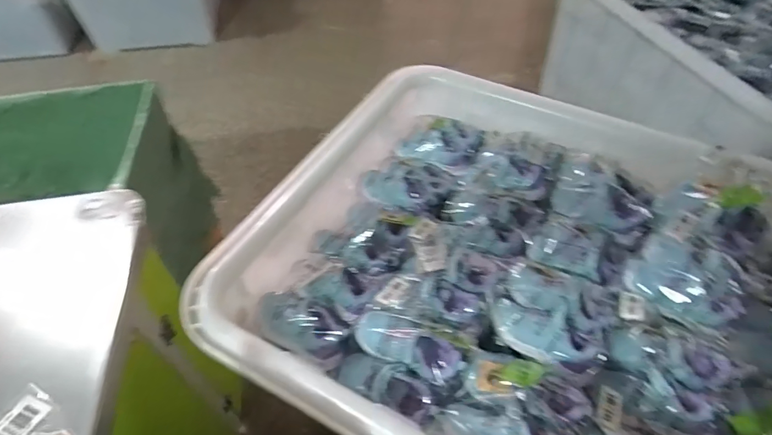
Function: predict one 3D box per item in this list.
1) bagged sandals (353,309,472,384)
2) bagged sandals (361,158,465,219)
[{"bbox_3d":[0.036,0.174,0.628,0.168,0.050,0.082,21,53,17],"label":"bagged sandals"},{"bbox_3d":[0.051,-0.061,0.863,0.191,0.055,0.138,-2,50,-2],"label":"bagged sandals"}]

